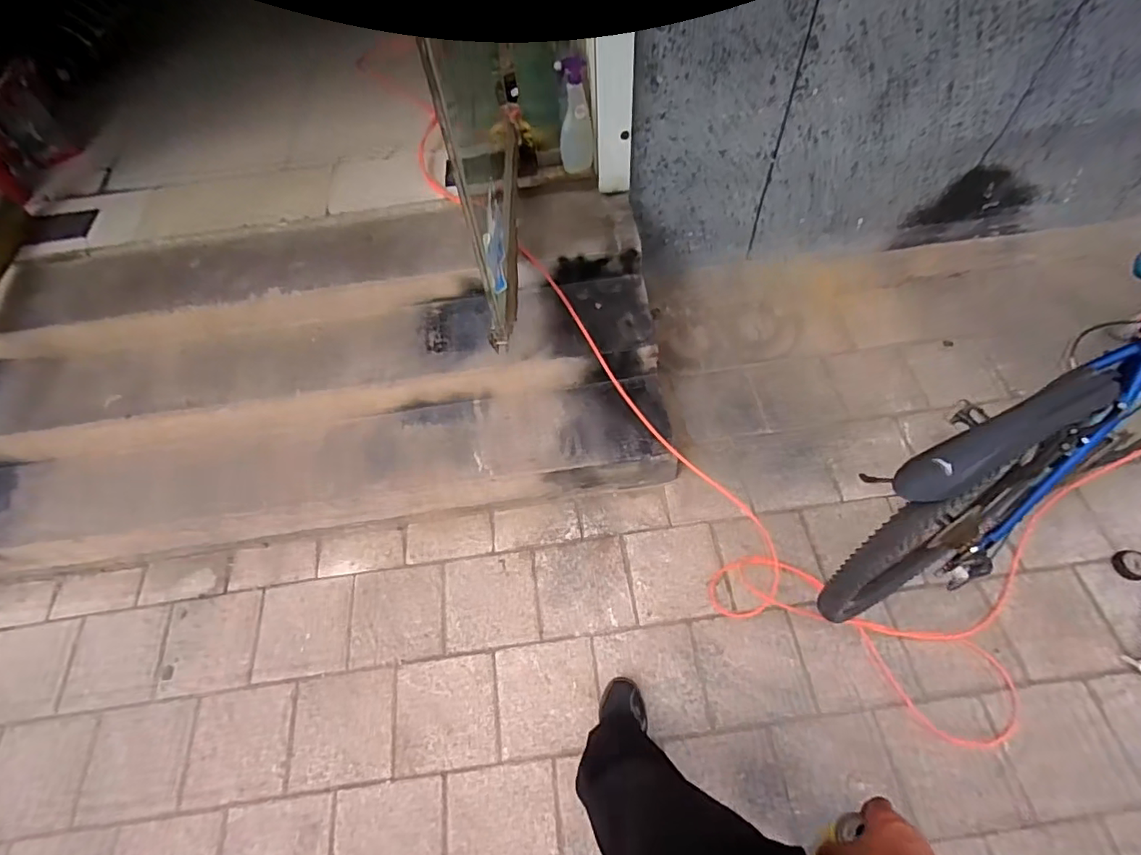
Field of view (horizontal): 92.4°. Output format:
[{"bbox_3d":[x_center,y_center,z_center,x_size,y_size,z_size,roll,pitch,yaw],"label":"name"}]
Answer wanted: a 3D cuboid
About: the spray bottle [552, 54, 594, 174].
[{"bbox_3d":[0.015,-0.826,1.480,0.092,0.293,0.066,0,59,4],"label":"spray bottle"}]

